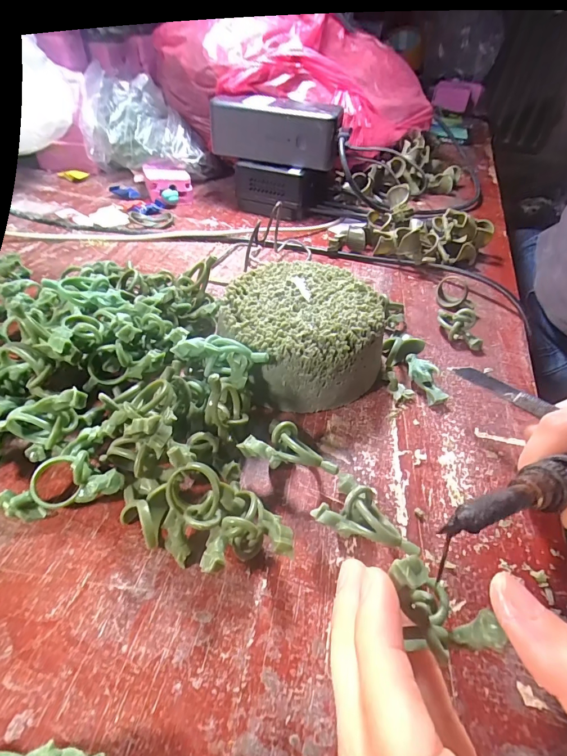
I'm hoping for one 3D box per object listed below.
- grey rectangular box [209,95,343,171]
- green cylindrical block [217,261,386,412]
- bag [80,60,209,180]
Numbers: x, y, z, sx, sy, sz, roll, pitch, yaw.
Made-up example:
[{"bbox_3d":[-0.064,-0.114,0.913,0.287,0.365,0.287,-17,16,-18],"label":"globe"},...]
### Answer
[{"bbox_3d":[-0.010,-0.253,0.389,0.130,0.051,0.040,11,46,6],"label":"grey rectangular box"},{"bbox_3d":[0.012,-0.029,0.246,0.097,0.047,0.093,3,45,-3],"label":"green cylindrical block"},{"bbox_3d":[-0.161,-0.293,0.457,0.142,0.095,0.076,11,46,6],"label":"bag"}]

